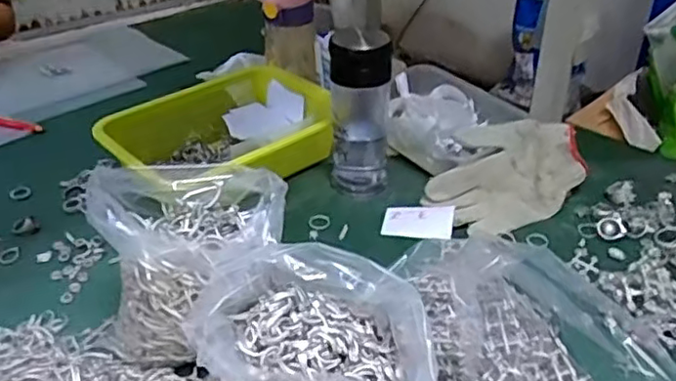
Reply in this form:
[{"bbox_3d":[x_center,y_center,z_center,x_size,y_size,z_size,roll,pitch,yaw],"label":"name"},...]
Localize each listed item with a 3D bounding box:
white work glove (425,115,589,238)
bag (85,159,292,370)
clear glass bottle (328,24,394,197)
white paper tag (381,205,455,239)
[{"bbox_3d":[0.184,-0.022,0.730,0.165,0.064,0.130,-27,43,-35],"label":"white work glove"},{"bbox_3d":[-0.114,0.061,0.532,0.141,0.143,0.109,-13,37,-20],"label":"bag"},{"bbox_3d":[0.025,-0.086,0.730,0.065,0.196,0.056,1,34,1],"label":"clear glass bottle"},{"bbox_3d":[0.087,0.034,0.705,0.075,0.005,0.054,0,38,13],"label":"white paper tag"}]

